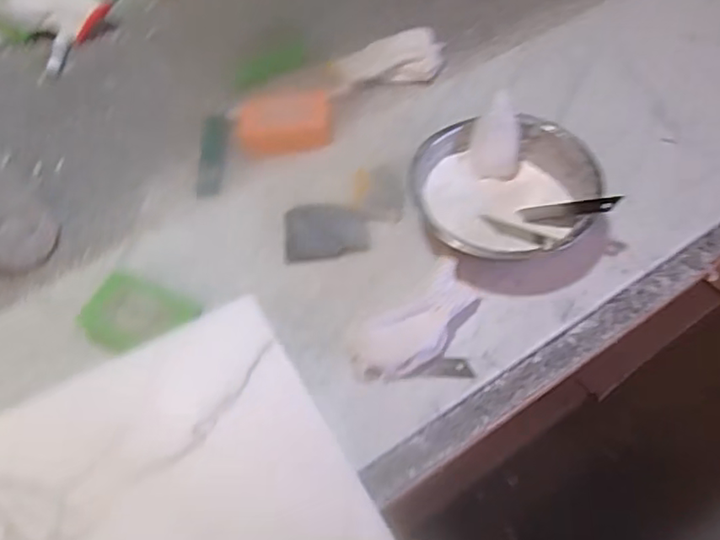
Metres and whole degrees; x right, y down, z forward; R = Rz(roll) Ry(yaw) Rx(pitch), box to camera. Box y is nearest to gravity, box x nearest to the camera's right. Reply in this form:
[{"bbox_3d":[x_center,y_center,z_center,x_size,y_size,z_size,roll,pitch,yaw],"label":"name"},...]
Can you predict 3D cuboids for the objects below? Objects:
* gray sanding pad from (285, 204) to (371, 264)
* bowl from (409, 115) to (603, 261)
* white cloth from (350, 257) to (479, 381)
[{"bbox_3d":[-0.032,-0.039,0.580,0.078,0.004,0.062,-8,58,-1],"label":"gray sanding pad"},{"bbox_3d":[0.132,-0.071,0.560,0.153,0.051,0.162,-2,58,3],"label":"bowl"},{"bbox_3d":[0.048,0.046,0.502,0.118,0.027,0.049,-39,64,-19],"label":"white cloth"}]

